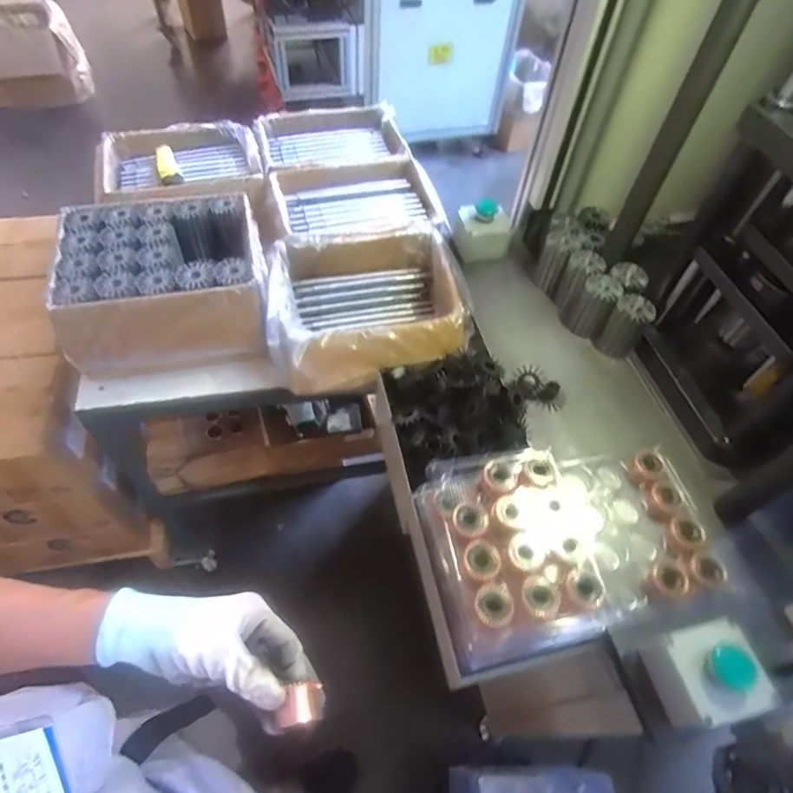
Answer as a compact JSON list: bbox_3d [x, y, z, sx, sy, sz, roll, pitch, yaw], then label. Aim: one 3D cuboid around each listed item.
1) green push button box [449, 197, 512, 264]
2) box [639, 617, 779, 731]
[{"bbox_3d":[0.140,-0.280,0.842,0.092,0.065,0.077,-5,56,-6],"label":"green push button box"},{"bbox_3d":[0.283,0.257,0.464,0.088,0.063,0.077,-11,57,-10],"label":"box"}]

